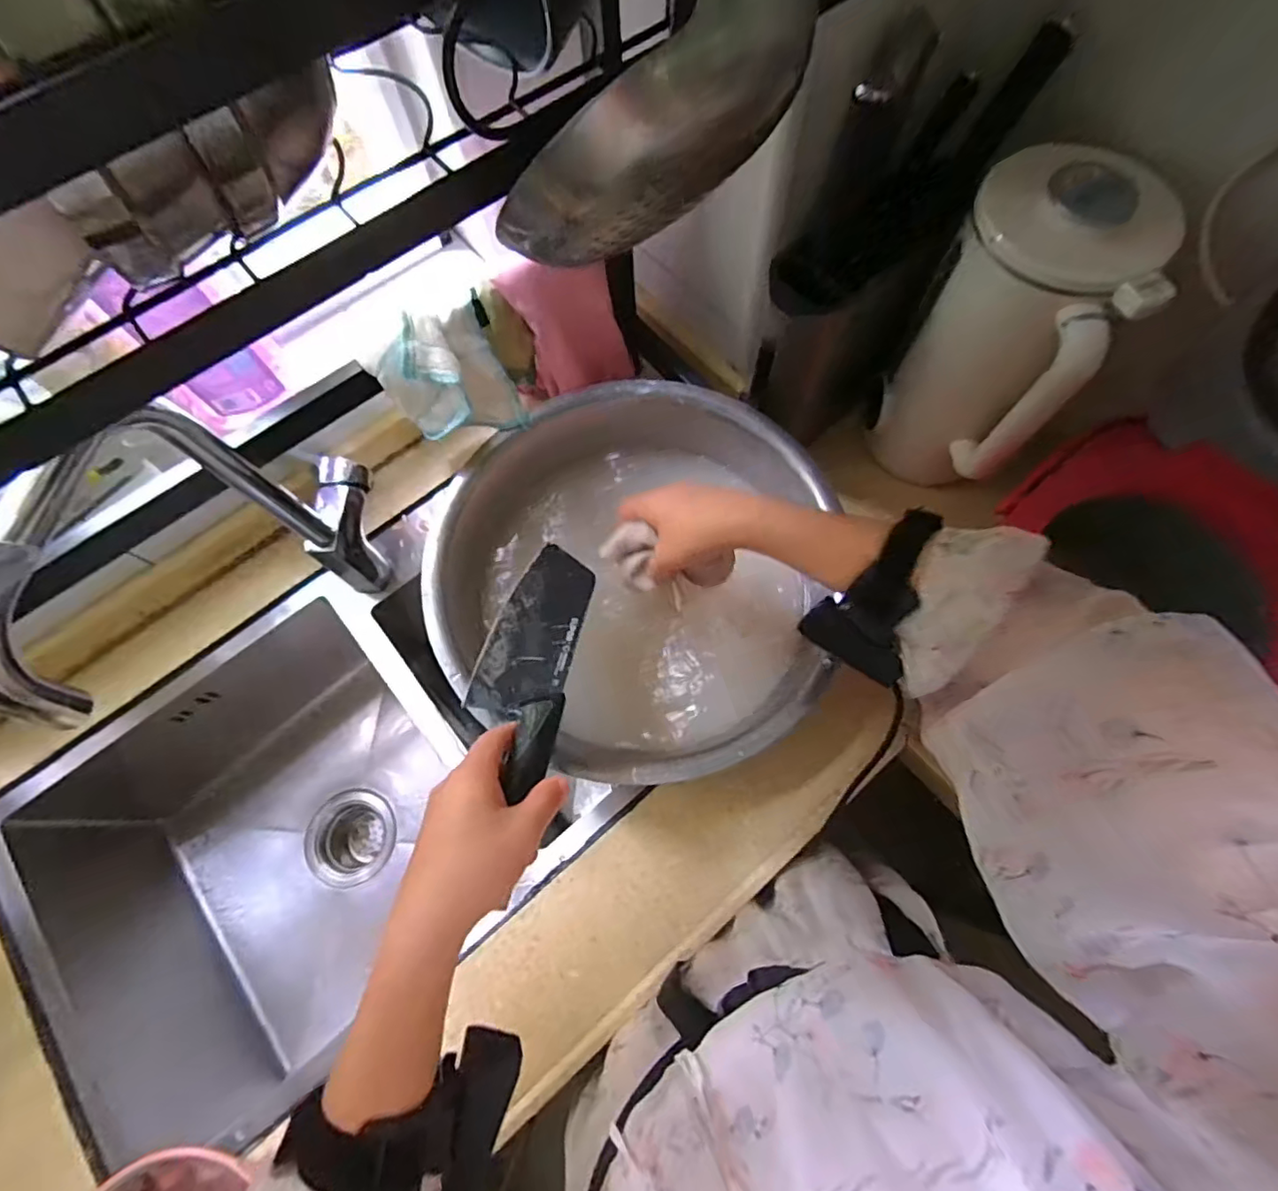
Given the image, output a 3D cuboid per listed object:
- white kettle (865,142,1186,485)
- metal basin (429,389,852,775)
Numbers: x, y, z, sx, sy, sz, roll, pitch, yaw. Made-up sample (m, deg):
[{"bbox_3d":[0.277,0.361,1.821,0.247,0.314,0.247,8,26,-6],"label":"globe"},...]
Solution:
[{"bbox_3d":[0.303,-0.217,0.512,0.124,0.244,0.141,28,73,8],"label":"white kettle"},{"bbox_3d":[-0.013,-0.020,0.550,0.332,0.125,0.358,0,71,-1],"label":"metal basin"}]

